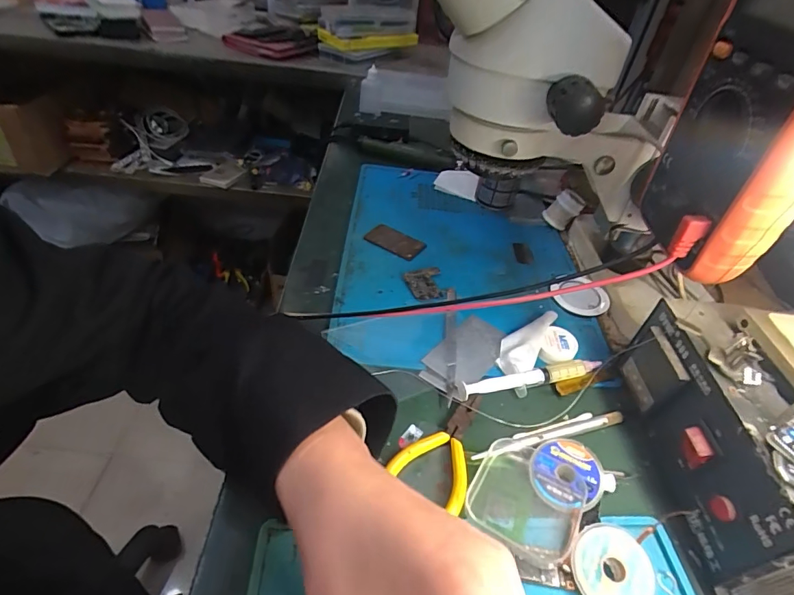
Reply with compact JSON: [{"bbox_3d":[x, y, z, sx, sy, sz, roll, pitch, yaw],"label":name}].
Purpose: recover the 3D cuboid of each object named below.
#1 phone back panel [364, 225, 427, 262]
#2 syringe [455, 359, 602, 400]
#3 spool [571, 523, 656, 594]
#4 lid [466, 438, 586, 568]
[{"bbox_3d":[-0.001,-0.062,0.473,0.063,0.006,0.041,27,44,19],"label":"phone back panel"},{"bbox_3d":[0.107,0.065,0.341,0.126,0.014,0.014,-9,44,-17],"label":"syringe"},{"bbox_3d":[0.121,0.154,0.242,0.043,0.006,0.042,-25,61,-14],"label":"spool"},{"bbox_3d":[0.082,0.126,0.272,0.064,0.010,0.062,28,46,21],"label":"lid"}]

